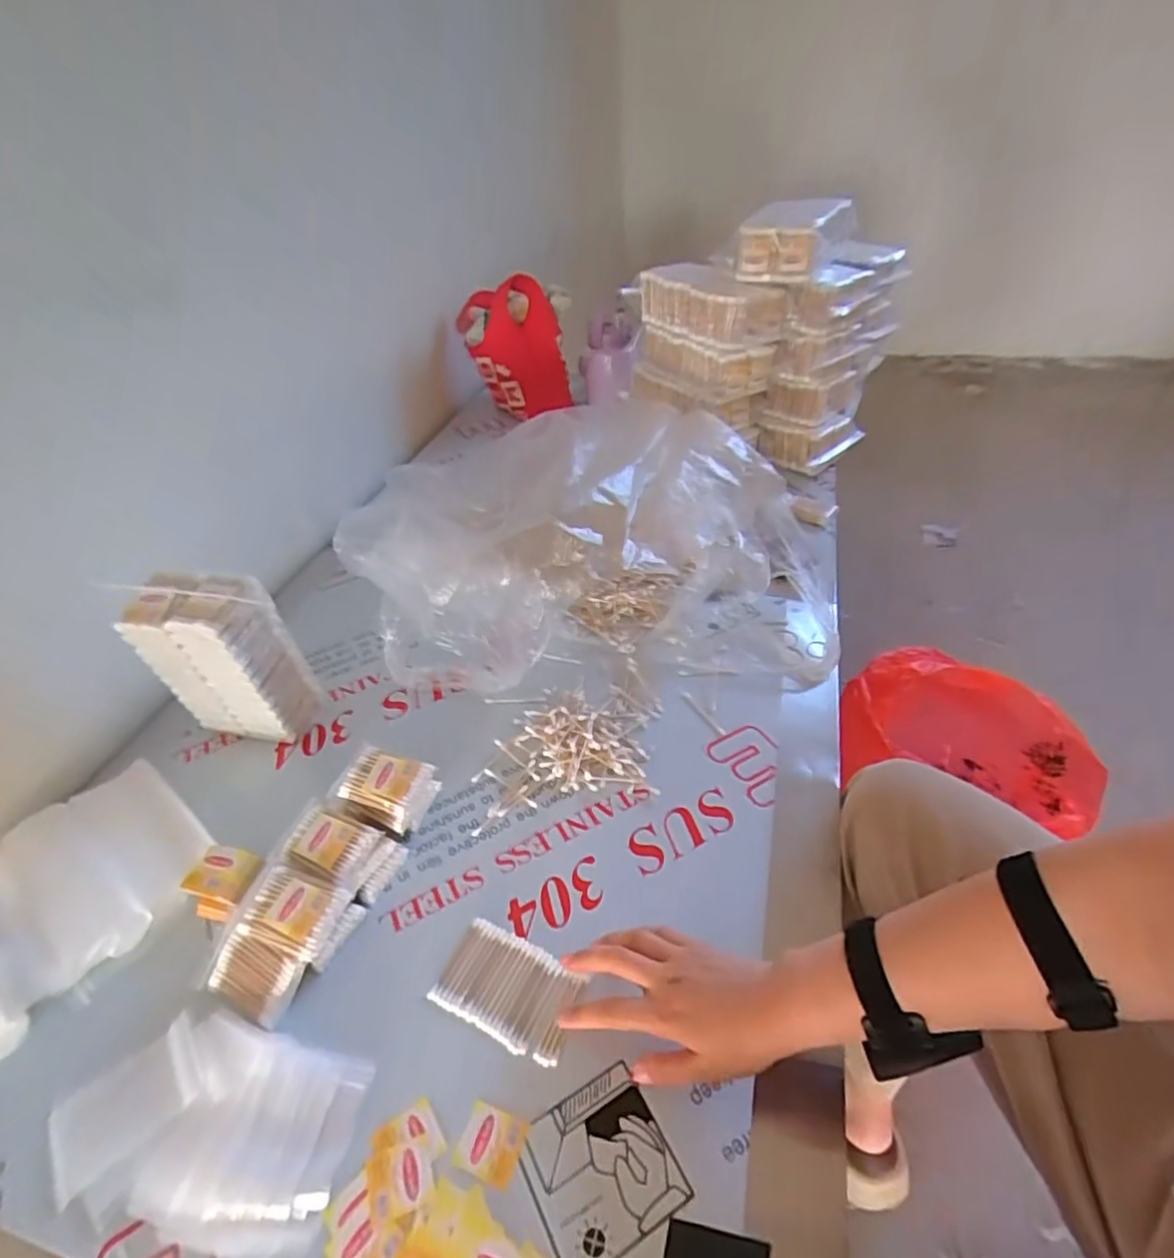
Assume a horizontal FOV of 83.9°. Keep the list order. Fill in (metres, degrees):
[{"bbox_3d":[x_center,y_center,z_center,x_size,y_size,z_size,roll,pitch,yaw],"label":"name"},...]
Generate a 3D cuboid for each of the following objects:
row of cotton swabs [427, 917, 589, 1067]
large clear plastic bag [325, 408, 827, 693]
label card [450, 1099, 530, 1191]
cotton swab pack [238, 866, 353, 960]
[{"bbox_3d":[-0.062,0.285,0.521,0.111,0.007,0.072,18,46,22],"label":"row of cotton swabs"},{"bbox_3d":[0.015,-0.104,0.813,0.551,0.202,0.356,-7,42,-4],"label":"large clear plastic bag"},{"bbox_3d":[-0.066,0.353,0.448,0.041,0.004,0.040,12,44,17],"label":"label card"},{"bbox_3d":[-0.243,0.232,0.541,0.073,0.016,0.057,9,42,16],"label":"cotton swab pack"}]

